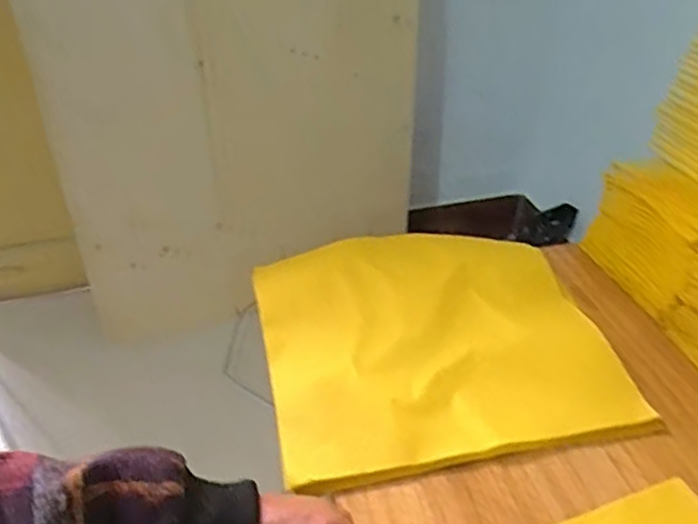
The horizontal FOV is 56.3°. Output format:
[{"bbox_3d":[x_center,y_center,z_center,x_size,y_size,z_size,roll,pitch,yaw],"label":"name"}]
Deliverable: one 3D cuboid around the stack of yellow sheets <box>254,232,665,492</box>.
[{"bbox_3d":[0.075,0.060,0.607,0.301,0.020,0.286,-7,39,-9],"label":"stack of yellow sheets"}]

